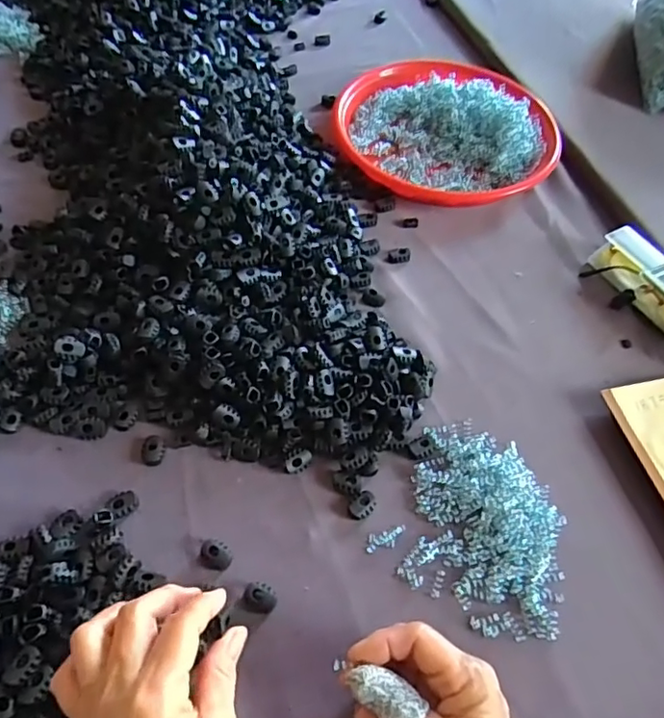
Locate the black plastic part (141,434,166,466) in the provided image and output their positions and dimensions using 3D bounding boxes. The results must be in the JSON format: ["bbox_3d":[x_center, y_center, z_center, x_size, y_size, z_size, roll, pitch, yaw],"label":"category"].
[{"bbox_3d":[-0.135,0.068,0.429,0.016,0.008,0.023,-8,57,-9],"label":"black plastic part"}]

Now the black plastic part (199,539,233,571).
[{"bbox_3d":[-0.080,0.134,0.391,0.023,0.007,0.018,29,59,15],"label":"black plastic part"}]

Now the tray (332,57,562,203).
[{"bbox_3d":[0.131,-0.268,0.649,0.228,0.044,0.228,-35,65,-24],"label":"tray"}]

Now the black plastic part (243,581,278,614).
[{"bbox_3d":[-0.047,0.157,0.376,0.022,0.010,0.018,13,56,5],"label":"black plastic part"}]

